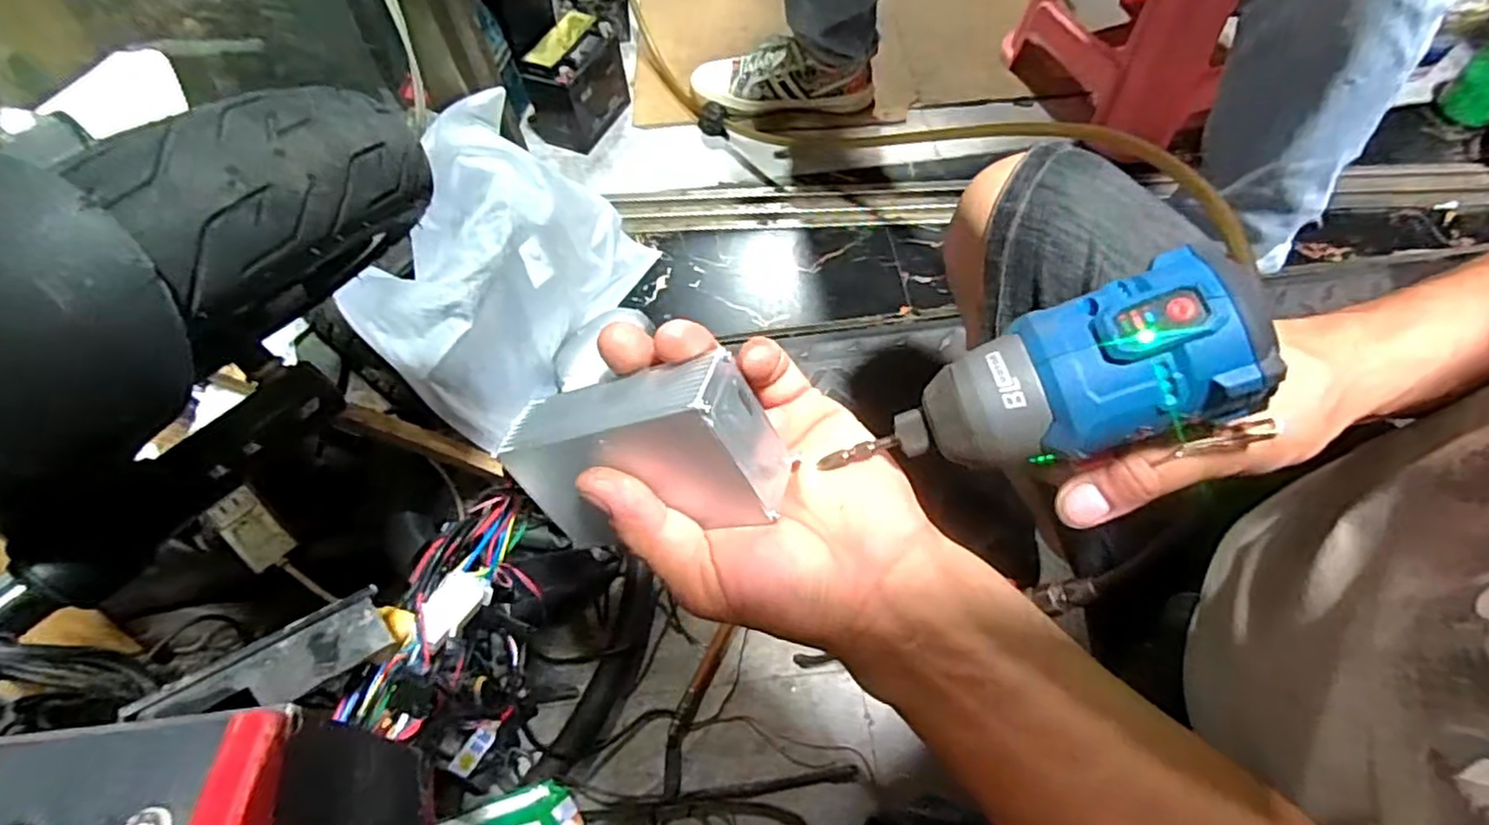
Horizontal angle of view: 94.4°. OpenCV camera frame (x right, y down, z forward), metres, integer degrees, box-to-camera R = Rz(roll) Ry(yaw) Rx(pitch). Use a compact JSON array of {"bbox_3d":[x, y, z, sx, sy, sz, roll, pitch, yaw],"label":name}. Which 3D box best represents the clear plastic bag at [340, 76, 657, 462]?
[{"bbox_3d":[-0.266,-0.157,0.782,0.245,0.201,0.341,29,65,19],"label":"clear plastic bag"}]

